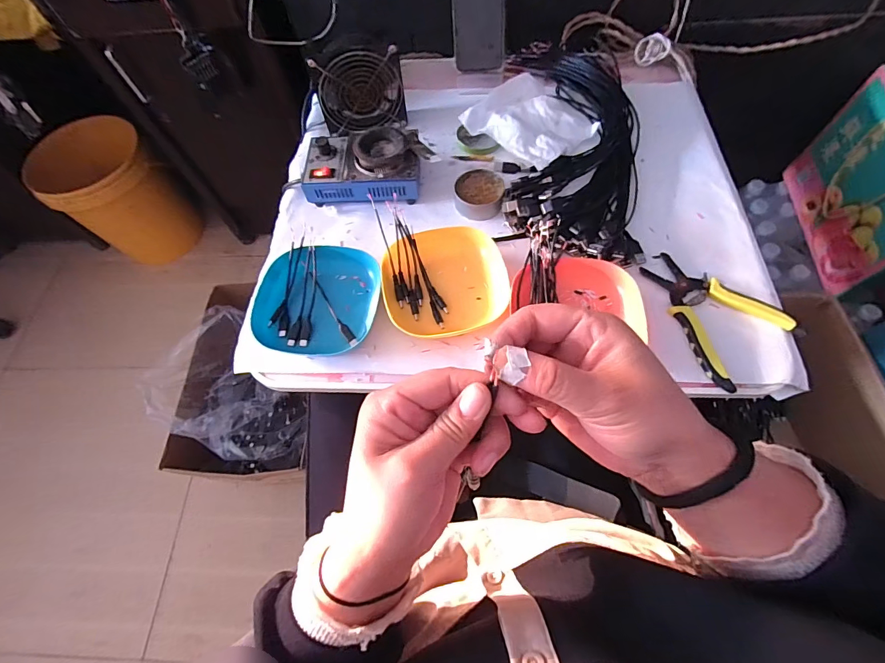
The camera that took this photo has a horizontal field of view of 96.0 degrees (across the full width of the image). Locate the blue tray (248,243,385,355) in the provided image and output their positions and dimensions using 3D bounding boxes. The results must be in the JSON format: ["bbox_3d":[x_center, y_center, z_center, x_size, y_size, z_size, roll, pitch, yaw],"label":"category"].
[{"bbox_3d":[-0.146,-0.039,0.462,0.136,0.023,0.130,1,66,4],"label":"blue tray"}]

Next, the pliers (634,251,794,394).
[{"bbox_3d":[0.308,-0.025,0.440,0.108,0.015,0.162,-17,65,-4],"label":"pliers"}]

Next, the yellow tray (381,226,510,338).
[{"bbox_3d":[0.001,-0.064,0.467,0.137,0.022,0.140,-13,65,-2],"label":"yellow tray"}]

